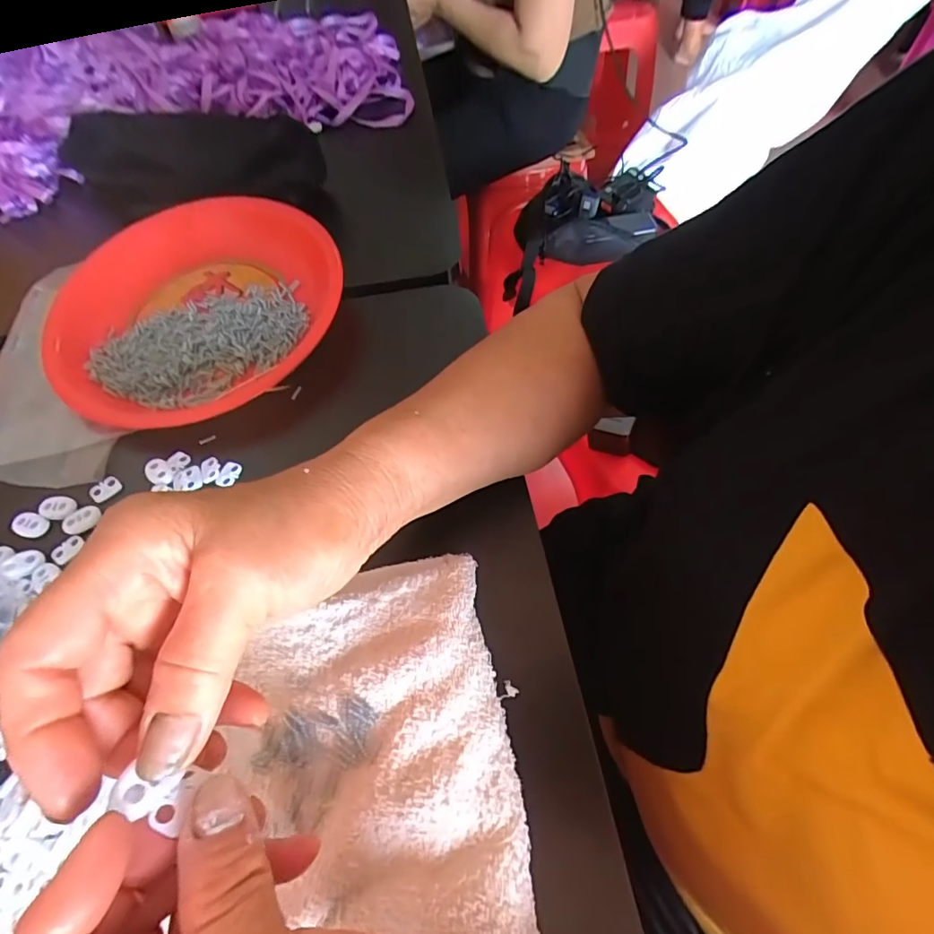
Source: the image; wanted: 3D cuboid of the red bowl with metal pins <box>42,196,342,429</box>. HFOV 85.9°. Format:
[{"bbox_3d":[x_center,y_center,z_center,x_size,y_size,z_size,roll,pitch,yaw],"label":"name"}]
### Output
[{"bbox_3d":[-0.218,-0.133,0.400,0.219,0.043,0.202,-1,58,2],"label":"red bowl with metal pins"}]

